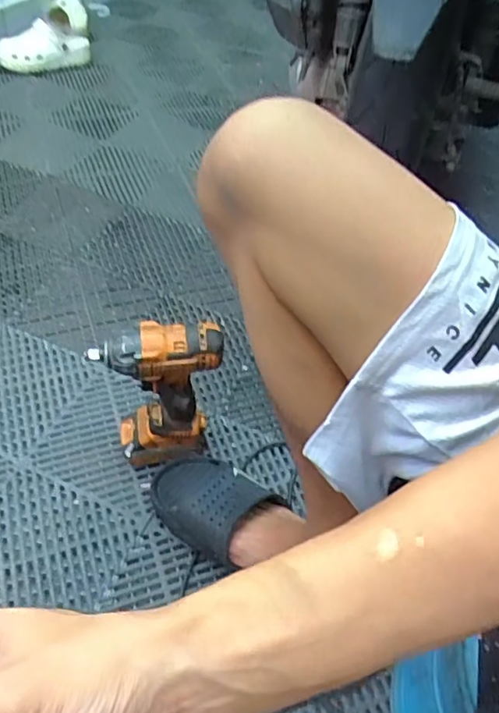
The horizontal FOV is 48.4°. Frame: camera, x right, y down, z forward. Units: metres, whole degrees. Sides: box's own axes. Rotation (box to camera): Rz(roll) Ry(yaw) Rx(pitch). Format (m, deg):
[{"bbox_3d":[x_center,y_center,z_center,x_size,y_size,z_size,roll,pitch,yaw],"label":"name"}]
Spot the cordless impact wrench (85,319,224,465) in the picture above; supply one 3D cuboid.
[{"bbox_3d":[-0.114,0.056,0.711,0.140,0.234,0.065,7,48,-1],"label":"cordless impact wrench"}]

